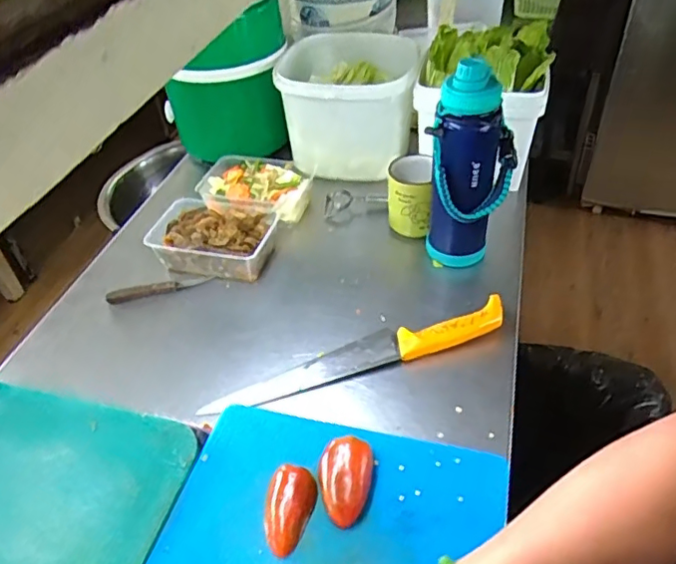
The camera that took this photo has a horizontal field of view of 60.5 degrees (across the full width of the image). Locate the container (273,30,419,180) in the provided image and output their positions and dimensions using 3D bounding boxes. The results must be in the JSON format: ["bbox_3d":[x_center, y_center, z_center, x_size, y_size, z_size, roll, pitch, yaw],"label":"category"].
[{"bbox_3d":[0.023,-0.303,0.988,0.211,0.169,0.226,2,42,8],"label":"container"}]

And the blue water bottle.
[{"bbox_3d":[0.165,-0.125,0.726,0.098,0.272,0.073,9,45,14],"label":"blue water bottle"}]

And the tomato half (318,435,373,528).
[{"bbox_3d":[0.007,0.182,0.548,0.049,0.033,0.084,-2,43,2],"label":"tomato half"}]

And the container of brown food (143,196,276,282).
[{"bbox_3d":[-0.171,-0.066,0.839,0.165,0.057,0.128,8,44,13],"label":"container of brown food"}]

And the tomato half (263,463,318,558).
[{"bbox_3d":[-0.046,0.209,0.538,0.047,0.020,0.079,2,43,7],"label":"tomato half"}]

